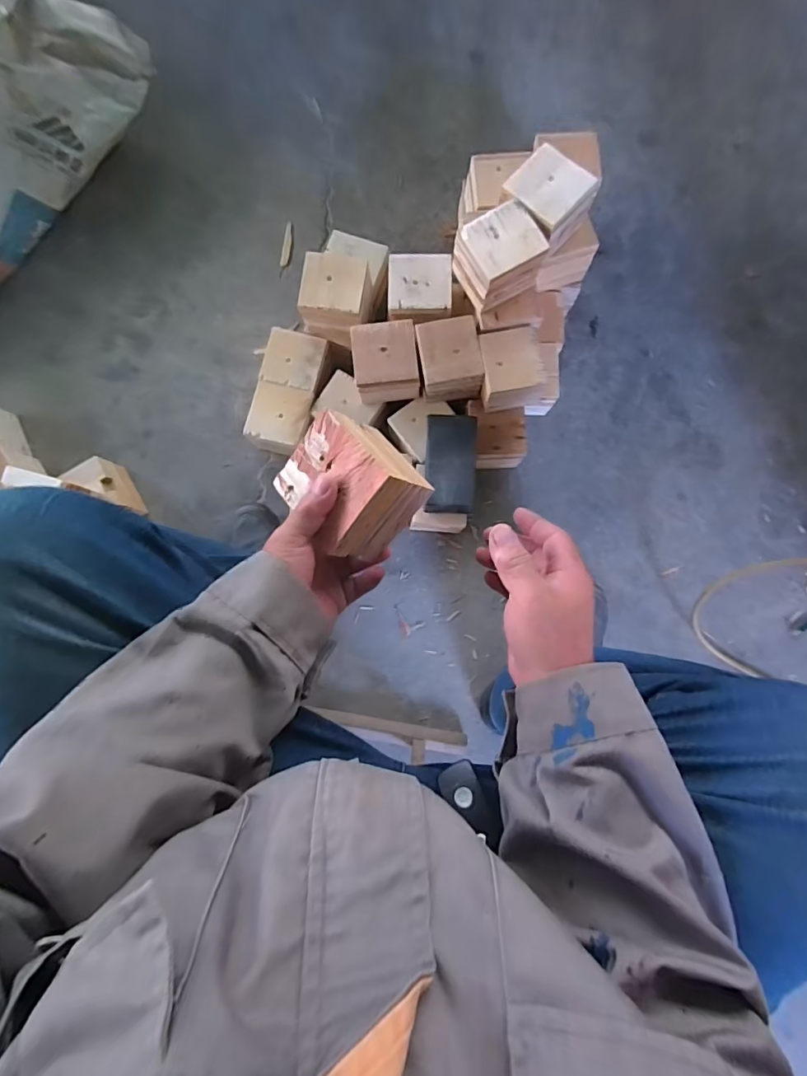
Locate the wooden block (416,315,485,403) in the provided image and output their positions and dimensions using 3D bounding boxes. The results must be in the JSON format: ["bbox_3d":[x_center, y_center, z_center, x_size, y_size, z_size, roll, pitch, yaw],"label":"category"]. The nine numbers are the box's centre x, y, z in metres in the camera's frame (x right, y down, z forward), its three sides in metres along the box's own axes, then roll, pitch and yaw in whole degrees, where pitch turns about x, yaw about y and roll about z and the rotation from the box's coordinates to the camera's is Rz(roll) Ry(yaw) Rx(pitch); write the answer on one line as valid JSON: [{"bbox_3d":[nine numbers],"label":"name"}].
[{"bbox_3d":[0.067,-0.261,0.721,0.087,0.067,0.101,-8,83,1],"label":"wooden block"}]

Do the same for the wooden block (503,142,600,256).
[{"bbox_3d":[0.187,-0.447,0.647,0.097,0.063,0.099,42,86,6],"label":"wooden block"}]

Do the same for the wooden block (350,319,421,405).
[{"bbox_3d":[-0.026,-0.259,0.721,0.094,0.066,0.094,-7,83,1],"label":"wooden block"}]

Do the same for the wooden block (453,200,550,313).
[{"bbox_3d":[0.128,-0.372,0.654,0.093,0.078,0.087,-26,83,-2],"label":"wooden block"}]

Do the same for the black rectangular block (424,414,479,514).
[{"bbox_3d":[0.069,-0.108,0.717,0.073,0.042,0.142,2,83,2],"label":"black rectangular block"}]

